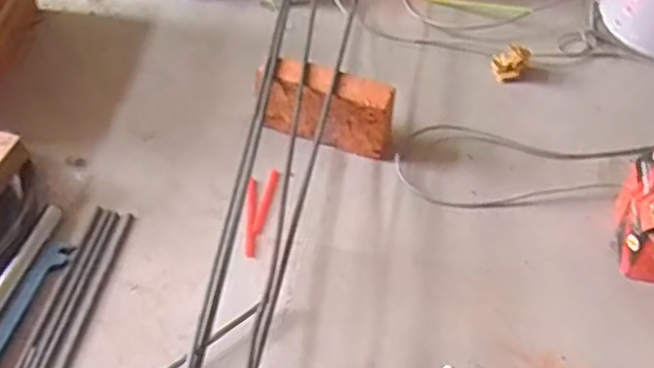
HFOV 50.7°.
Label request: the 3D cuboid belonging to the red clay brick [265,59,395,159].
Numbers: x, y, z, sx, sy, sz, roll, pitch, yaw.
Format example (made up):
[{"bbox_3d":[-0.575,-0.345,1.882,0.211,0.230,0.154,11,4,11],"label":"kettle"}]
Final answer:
[{"bbox_3d":[0.006,-0.100,0.943,0.166,0.104,0.058,15,49,13],"label":"red clay brick"}]

